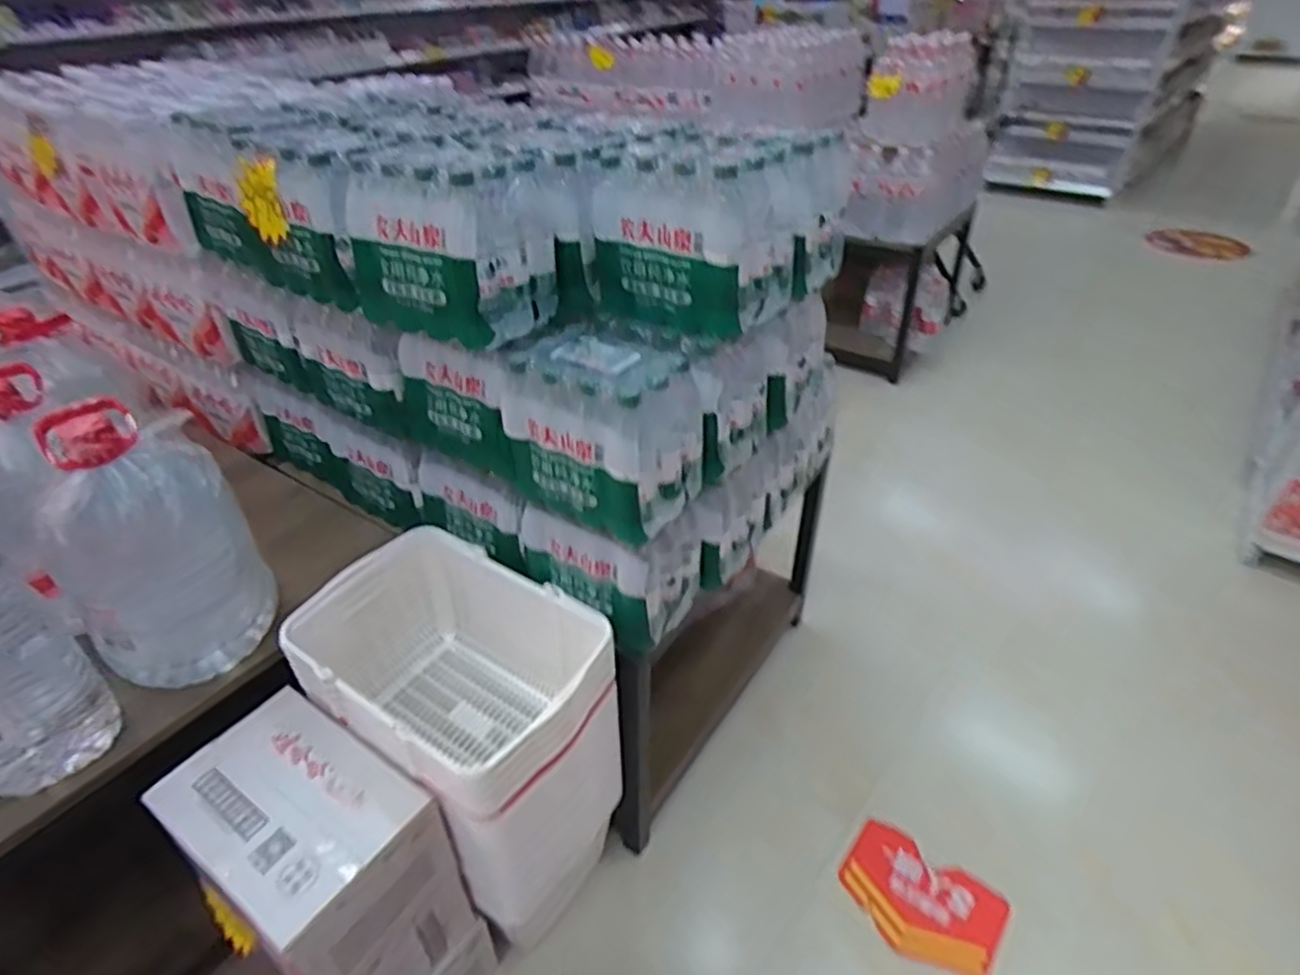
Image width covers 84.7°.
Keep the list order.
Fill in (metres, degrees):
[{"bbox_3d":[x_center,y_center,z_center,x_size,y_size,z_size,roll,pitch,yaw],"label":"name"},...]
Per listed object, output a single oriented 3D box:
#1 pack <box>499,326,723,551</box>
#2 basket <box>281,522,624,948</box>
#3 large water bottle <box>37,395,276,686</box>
[{"bbox_3d":[-0.068,-0.093,1.033,0.282,0.227,0.212,17,41,22],"label":"pack"},{"bbox_3d":[-0.291,0.441,1.229,0.443,0.605,0.343,26,45,31],"label":"basket"},{"bbox_3d":[-0.732,0.084,1.045,0.239,0.375,0.221,-30,46,-33],"label":"large water bottle"}]

